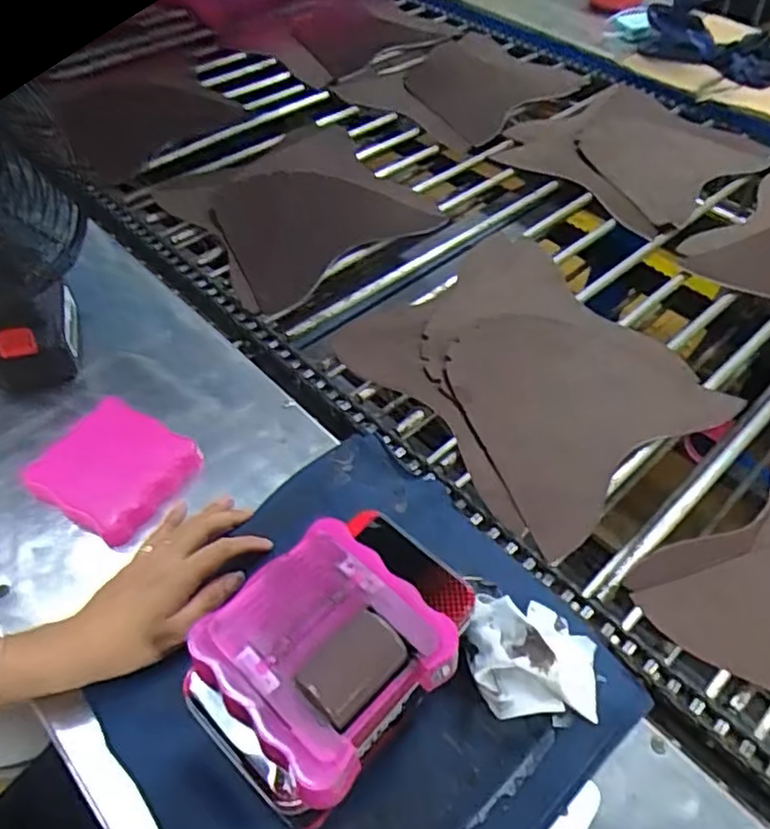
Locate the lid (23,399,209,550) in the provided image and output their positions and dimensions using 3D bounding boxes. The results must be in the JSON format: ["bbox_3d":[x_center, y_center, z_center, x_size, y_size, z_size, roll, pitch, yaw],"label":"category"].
[{"bbox_3d":[-0.229,0.043,0.547,0.116,0.019,0.101,24,53,17],"label":"lid"}]

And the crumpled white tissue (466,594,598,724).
[{"bbox_3d":[0.103,0.160,0.446,0.089,0.049,0.076,1,50,-2],"label":"crumpled white tissue"}]

